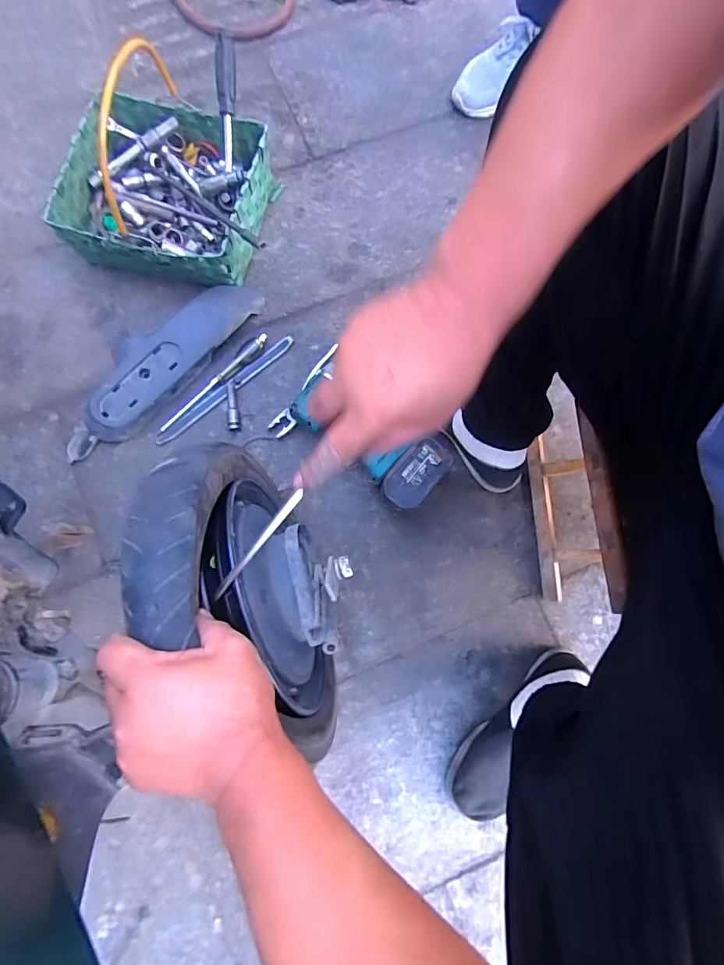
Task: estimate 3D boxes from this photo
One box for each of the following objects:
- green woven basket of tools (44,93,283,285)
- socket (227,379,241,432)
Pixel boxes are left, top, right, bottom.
[{"bbox_3d":[-0.326,-0.501,0.767,0.334,0.141,0.286,12,78,1],"label":"green woven basket of tools"},{"bbox_3d":[-0.217,-0.132,0.731,0.017,0.019,0.091,-6,78,-3],"label":"socket"}]

